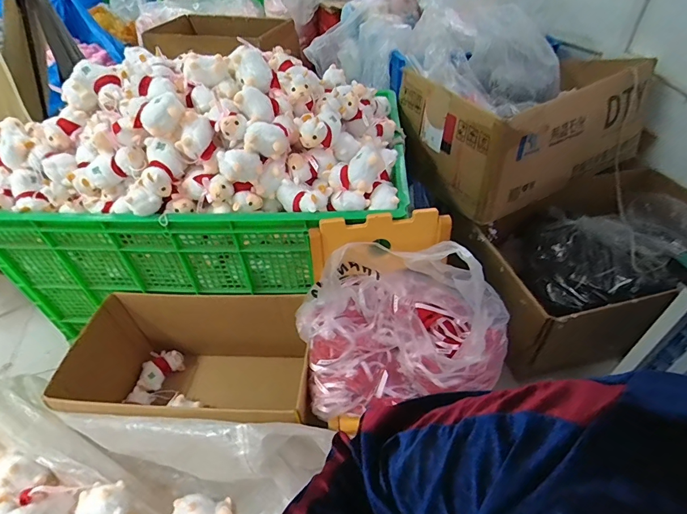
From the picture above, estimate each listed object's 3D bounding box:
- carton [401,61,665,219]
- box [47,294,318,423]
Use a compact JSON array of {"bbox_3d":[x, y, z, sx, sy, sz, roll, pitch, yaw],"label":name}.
[{"bbox_3d":[0.582,-0.438,1.223,0.784,0.294,0.443,-19,46,-17],"label":"carton"},{"bbox_3d":[-0.337,0.295,0.968,0.548,0.296,0.328,3,44,6],"label":"box"}]

